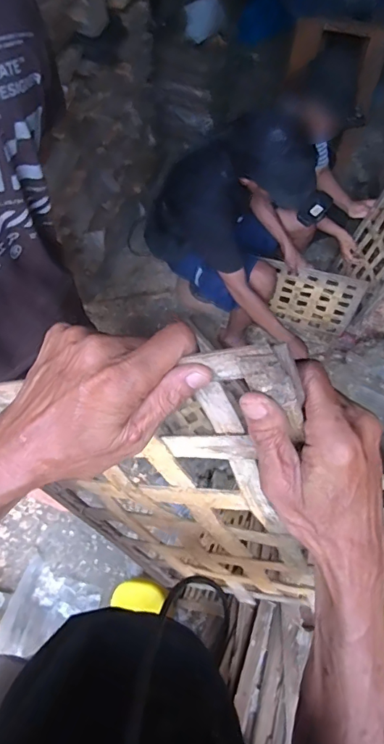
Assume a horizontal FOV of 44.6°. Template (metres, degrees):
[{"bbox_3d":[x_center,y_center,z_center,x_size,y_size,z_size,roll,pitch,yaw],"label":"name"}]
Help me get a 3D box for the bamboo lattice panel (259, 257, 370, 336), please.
[{"bbox_3d":[0.462,-0.291,1.857,0.374,0.301,0.033,17,55,7],"label":"bamboo lattice panel"}]

